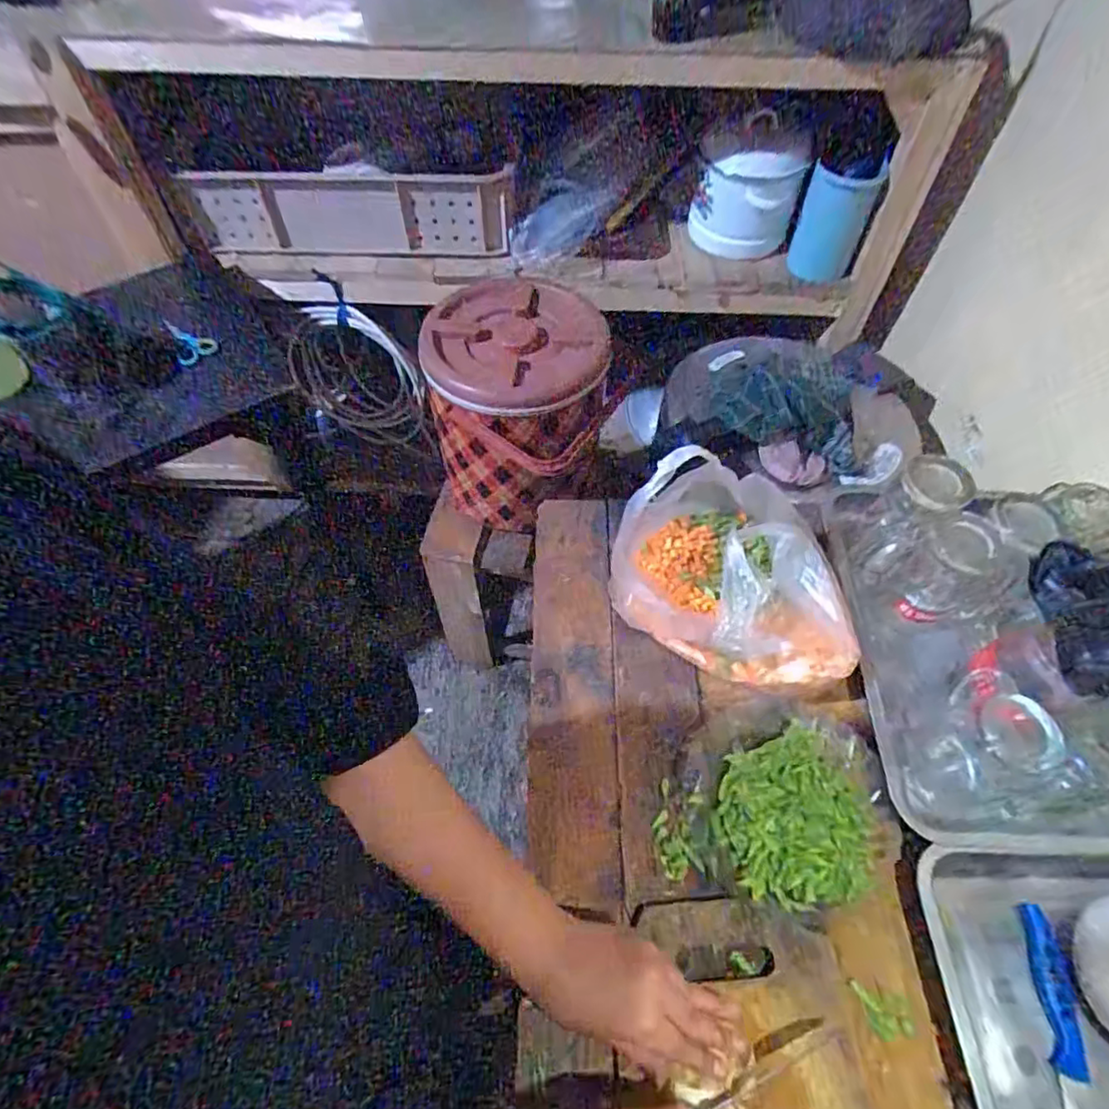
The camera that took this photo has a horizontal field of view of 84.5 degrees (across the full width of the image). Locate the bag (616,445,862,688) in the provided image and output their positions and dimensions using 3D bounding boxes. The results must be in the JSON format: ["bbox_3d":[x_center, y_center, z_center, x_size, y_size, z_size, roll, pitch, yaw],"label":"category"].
[{"bbox_3d":[0.180,0.001,0.564,0.227,0.207,0.165,18,61,10],"label":"bag"}]

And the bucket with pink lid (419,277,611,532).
[{"bbox_3d":[-0.061,-0.234,0.963,0.251,0.266,0.255,0,59,-1],"label":"bucket with pink lid"}]

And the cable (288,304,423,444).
[{"bbox_3d":[-0.394,-0.354,1.244,0.275,0.266,0.090,19,61,11],"label":"cable"}]

